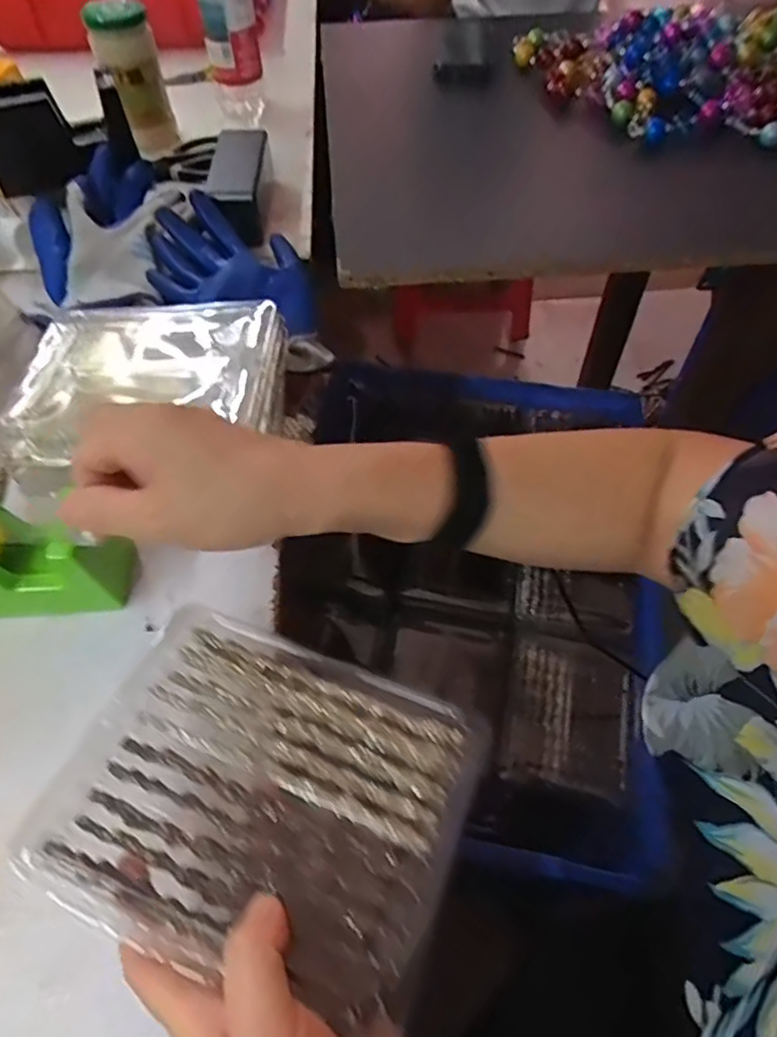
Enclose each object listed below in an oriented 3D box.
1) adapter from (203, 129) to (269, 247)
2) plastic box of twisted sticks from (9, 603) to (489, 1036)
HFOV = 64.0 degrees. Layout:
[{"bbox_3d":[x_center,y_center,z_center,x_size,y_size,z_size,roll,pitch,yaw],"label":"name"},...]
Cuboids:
[{"bbox_3d":[-0.148,-0.333,0.615,0.053,0.045,0.135,0,57,-1],"label":"adapter"},{"bbox_3d":[-0.060,0.127,0.295,0.179,0.030,0.141,19,59,12],"label":"plastic box of twisted sticks"}]

